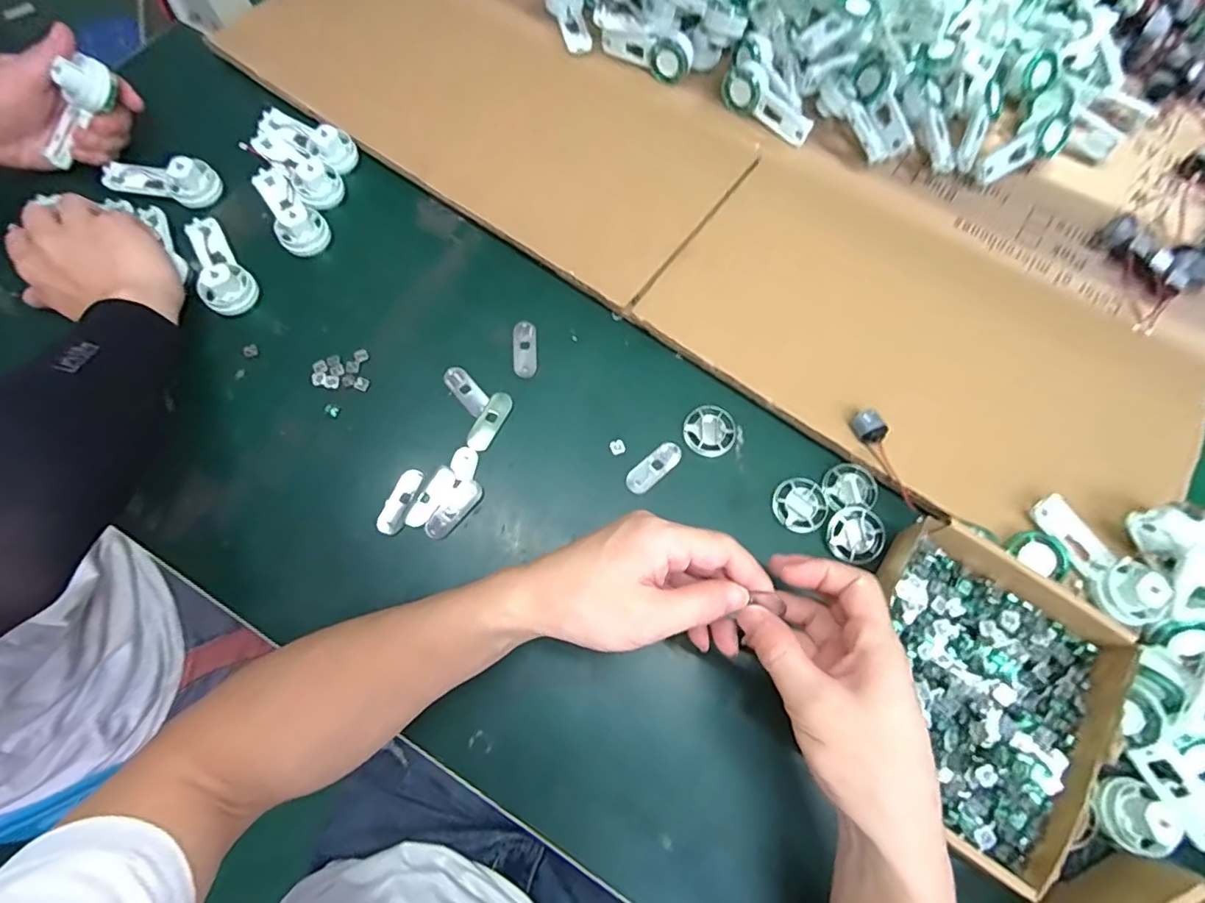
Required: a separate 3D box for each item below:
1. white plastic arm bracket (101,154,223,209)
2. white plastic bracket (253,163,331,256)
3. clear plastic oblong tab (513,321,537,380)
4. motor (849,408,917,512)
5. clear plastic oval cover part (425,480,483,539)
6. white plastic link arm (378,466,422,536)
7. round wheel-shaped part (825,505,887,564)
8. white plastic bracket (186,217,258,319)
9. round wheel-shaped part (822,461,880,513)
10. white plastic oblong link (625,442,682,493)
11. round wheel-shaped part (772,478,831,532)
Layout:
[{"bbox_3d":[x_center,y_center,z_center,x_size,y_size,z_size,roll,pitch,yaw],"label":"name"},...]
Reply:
[{"bbox_3d":[-0.388,-0.244,0.478,0.097,0.027,0.038,12,70,2],"label":"white plastic arm bracket"},{"bbox_3d":[-0.272,-0.214,0.475,0.040,0.021,0.099,-32,74,-13],"label":"white plastic bracket"},{"bbox_3d":[-0.064,-0.084,0.454,0.019,0.004,0.052,-3,70,-3],"label":"clear plastic oblong tab"},{"bbox_3d":[0.209,0.006,0.406,0.018,0.015,0.079,-26,87,-11],"label":"motor"},{"bbox_3d":[-0.109,0.042,0.404,0.020,0.004,0.050,38,73,11],"label":"clear plastic oval cover part"},{"bbox_3d":[-0.149,0.036,0.404,0.017,0.004,0.050,18,70,5],"label":"white plastic link arm"},{"bbox_3d":[0.184,0.059,0.398,0.040,0.007,0.040,1,70,-2],"label":"round wheel-shaped part"},{"bbox_3d":[-0.318,-0.159,0.452,0.036,0.025,0.102,-27,73,-11],"label":"white plastic bracket"},{"bbox_3d":[0.187,0.027,0.415,0.038,0.007,0.036,1,70,-2],"label":"round wheel-shaped part"},{"bbox_3d":[0.039,0.012,0.422,0.050,0.004,0.018,-39,76,-14],"label":"white plastic oblong link"},{"bbox_3d":[0.147,0.040,0.412,0.040,0.008,0.039,1,70,-2],"label":"round wheel-shaped part"}]

